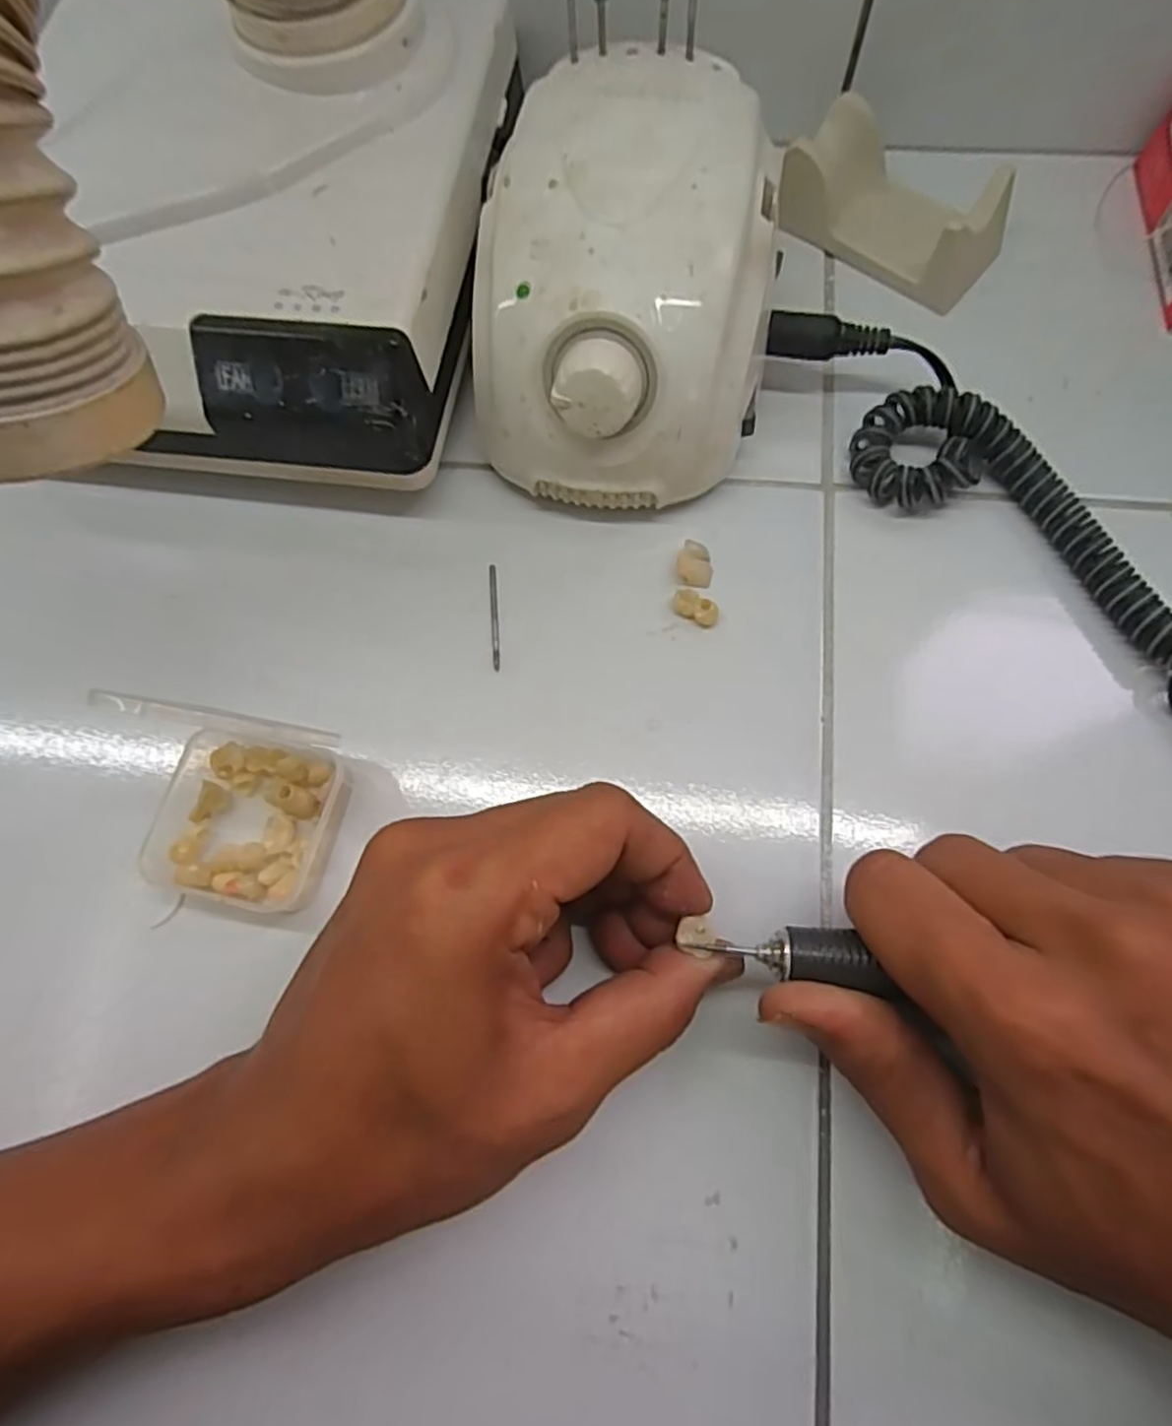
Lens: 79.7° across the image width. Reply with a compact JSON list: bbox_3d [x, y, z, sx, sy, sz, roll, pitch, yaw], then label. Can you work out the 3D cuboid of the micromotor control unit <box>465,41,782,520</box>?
[{"bbox_3d":[0.017,-0.152,0.259,0.098,0.082,0.133,8,72,4],"label":"micromotor control unit"}]

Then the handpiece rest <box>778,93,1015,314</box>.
[{"bbox_3d":[0.132,-0.219,0.301,0.091,0.030,0.047,37,77,13],"label":"handpiece rest"}]

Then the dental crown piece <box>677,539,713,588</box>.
[{"bbox_3d":[0.042,-0.057,0.266,0.014,0.007,0.017,8,72,4],"label":"dental crown piece"}]

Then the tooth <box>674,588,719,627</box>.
[{"bbox_3d":[0.041,-0.039,0.261,0.017,0.008,0.009,25,74,9],"label":"tooth"}]

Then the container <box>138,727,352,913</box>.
[{"bbox_3d":[-0.115,0.036,0.240,0.060,0.018,0.055,10,72,5],"label":"container"}]

